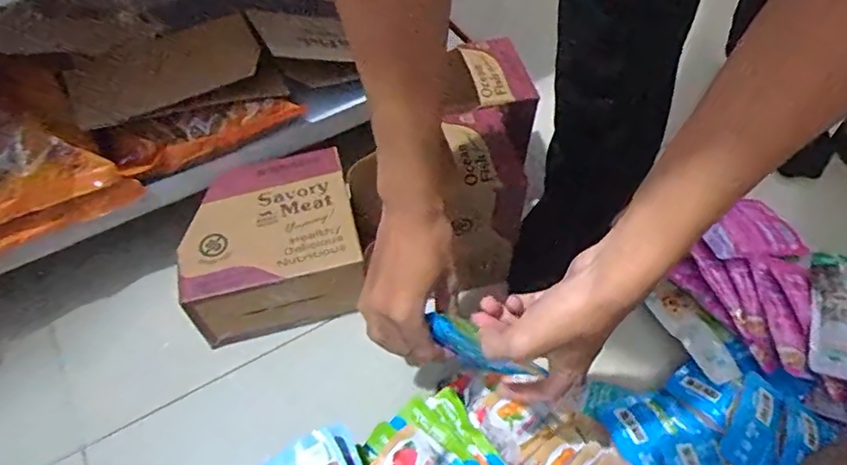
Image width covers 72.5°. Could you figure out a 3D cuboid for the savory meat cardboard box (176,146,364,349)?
[{"bbox_3d":[-0.163,0.012,0.628,0.176,0.088,0.162,-13,55,-8],"label":"savory meat cardboard box"}]

